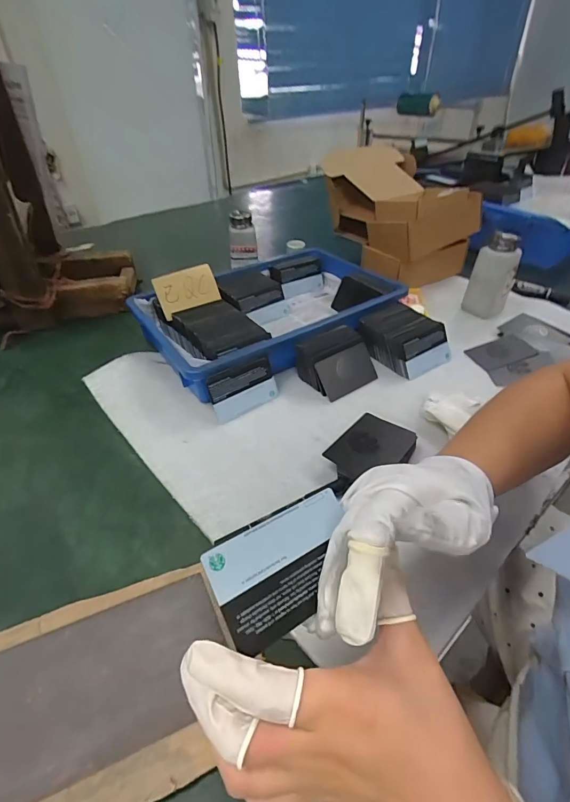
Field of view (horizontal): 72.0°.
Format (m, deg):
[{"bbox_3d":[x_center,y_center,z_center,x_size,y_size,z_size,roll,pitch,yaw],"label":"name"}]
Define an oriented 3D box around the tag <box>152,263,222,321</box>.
[{"bbox_3d":[-0.147,-0.168,0.593,0.091,0.059,0.009,-27,28,-20],"label":"tag"}]

